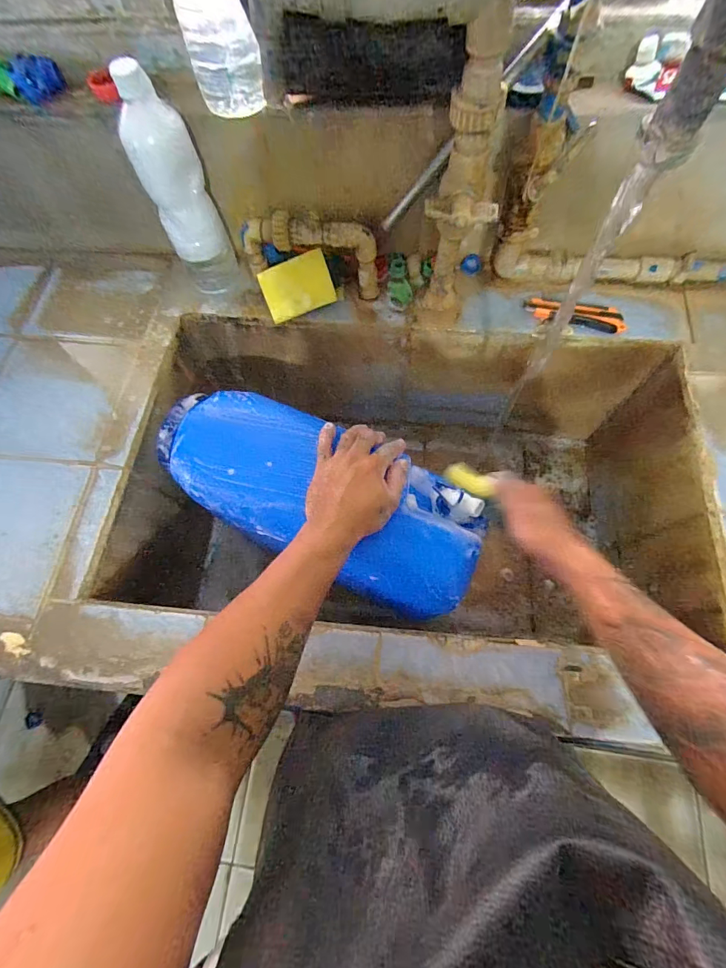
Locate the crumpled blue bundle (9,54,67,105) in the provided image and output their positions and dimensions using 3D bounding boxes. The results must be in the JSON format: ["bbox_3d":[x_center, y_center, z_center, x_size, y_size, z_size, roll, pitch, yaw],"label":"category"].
[{"bbox_3d":[-0.398,-0.497,0.514,0.054,0.034,0.047,-33,72,-10],"label":"crumpled blue bundle"}]

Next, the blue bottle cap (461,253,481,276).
[{"bbox_3d":[0.169,-0.342,0.648,0.030,0.018,0.027,14,70,7],"label":"blue bottle cap"}]

